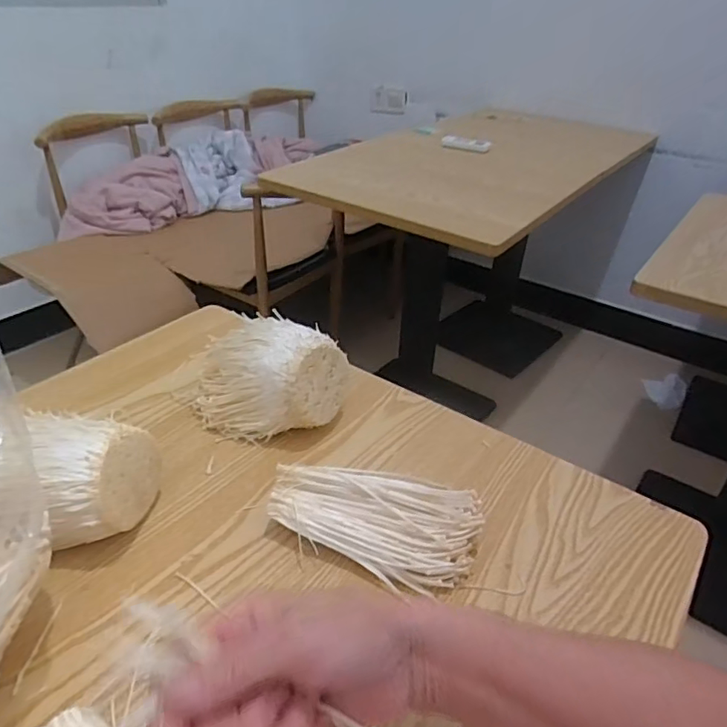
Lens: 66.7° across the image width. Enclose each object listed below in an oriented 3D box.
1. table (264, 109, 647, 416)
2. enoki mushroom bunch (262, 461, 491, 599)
[{"bbox_3d":[0.223,-0.218,1.536,0.700,0.743,1.073,25,40,30],"label":"table"},{"bbox_3d":[0.007,0.120,0.408,0.153,0.044,0.071,7,34,6],"label":"enoki mushroom bunch"}]

